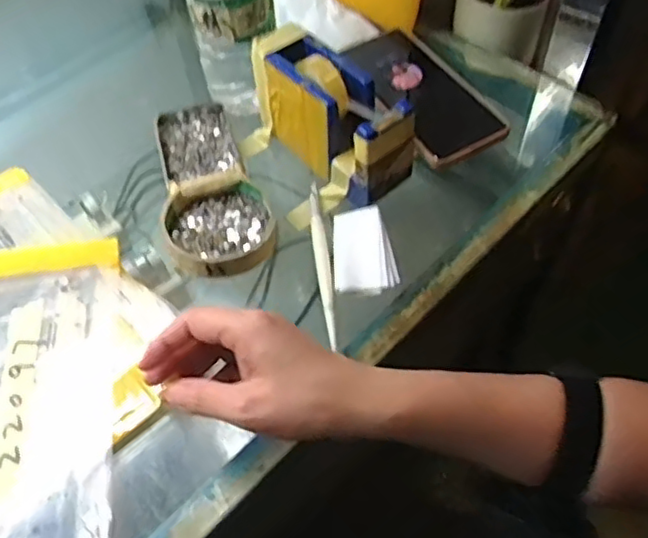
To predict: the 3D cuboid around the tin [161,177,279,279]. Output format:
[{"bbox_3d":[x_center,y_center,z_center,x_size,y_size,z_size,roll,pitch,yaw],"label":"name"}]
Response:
[{"bbox_3d":[-0.075,-0.029,0.475,0.078,0.015,0.073,0,57,1],"label":"tin"}]

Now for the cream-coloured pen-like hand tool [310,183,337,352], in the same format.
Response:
[{"bbox_3d":[-0.001,-0.007,0.463,0.011,0.014,0.138,-7,57,-4],"label":"cream-coloured pen-like hand tool"}]

